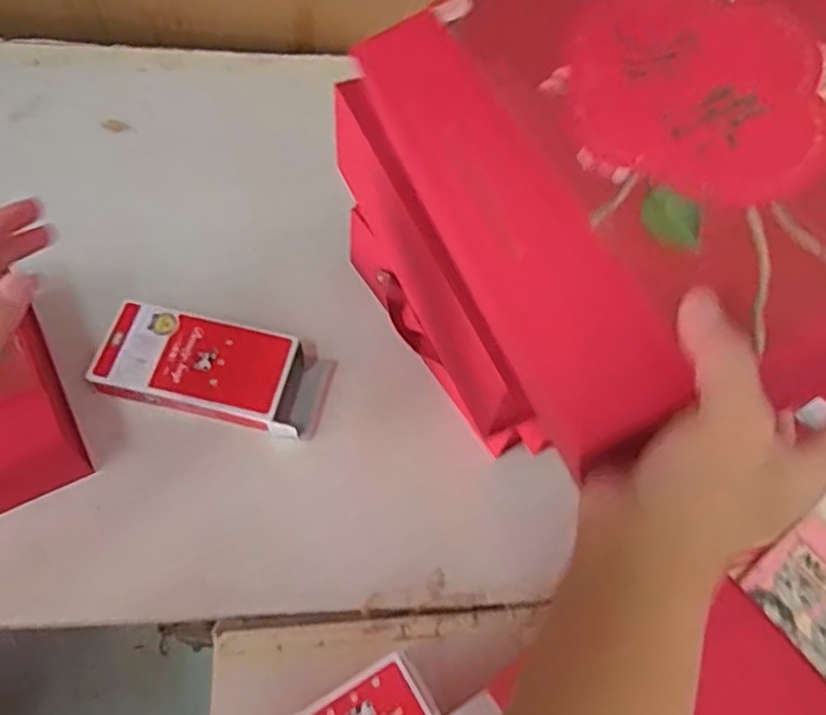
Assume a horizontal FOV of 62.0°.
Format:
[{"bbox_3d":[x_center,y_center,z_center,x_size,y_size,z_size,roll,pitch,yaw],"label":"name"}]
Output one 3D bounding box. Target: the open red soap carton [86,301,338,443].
[{"bbox_3d":[-0.188,0.014,0.659,0.213,0.045,0.096,14,60,-1],"label":"open red soap carton"}]

